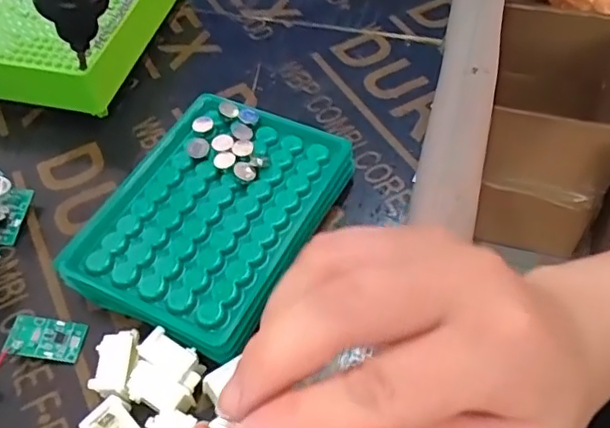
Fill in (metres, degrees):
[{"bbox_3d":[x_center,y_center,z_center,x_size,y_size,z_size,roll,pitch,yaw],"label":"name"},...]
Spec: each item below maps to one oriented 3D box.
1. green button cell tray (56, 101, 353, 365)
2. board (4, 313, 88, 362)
[{"bbox_3d":[-0.047,0.000,0.299,0.102,0.025,0.130,23,58,20],"label":"green button cell tray"},{"bbox_3d":[-0.119,0.056,0.273,0.032,0.008,0.020,3,53,6],"label":"board"}]

